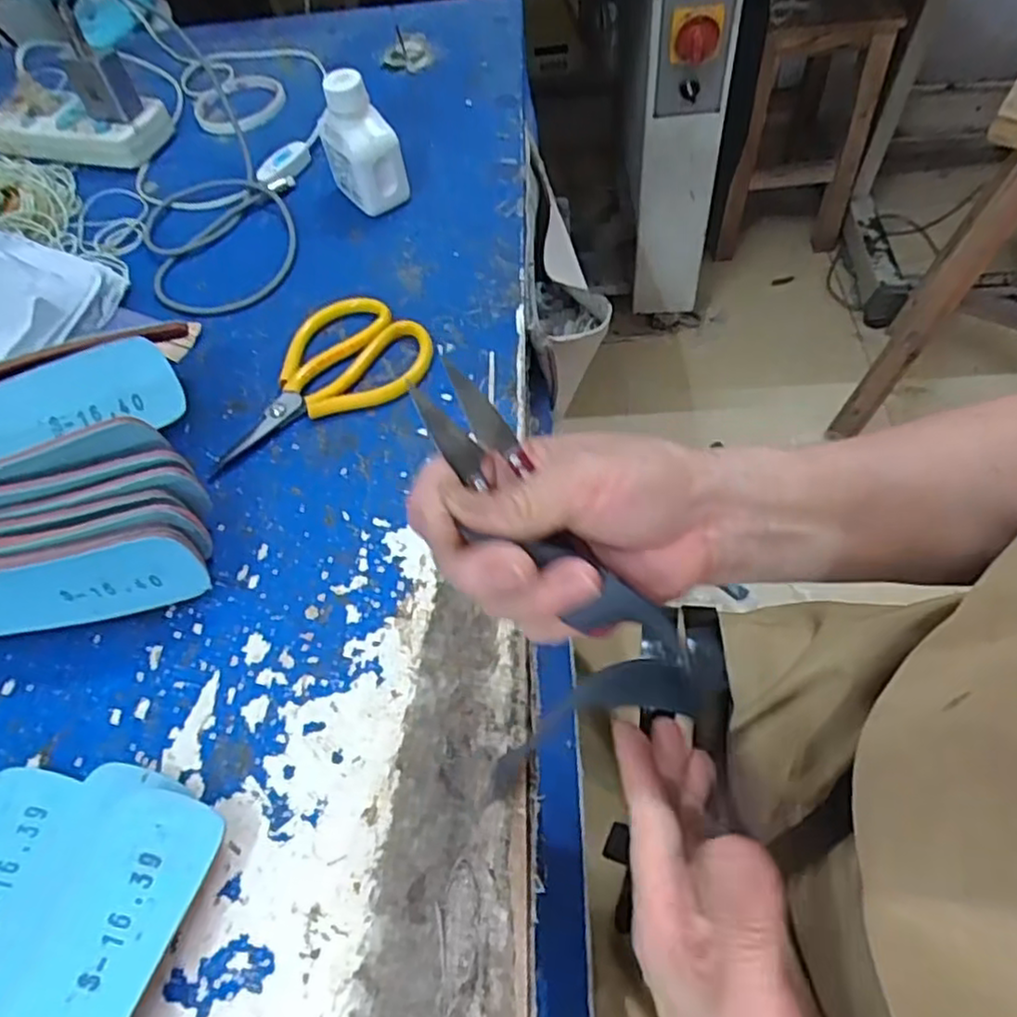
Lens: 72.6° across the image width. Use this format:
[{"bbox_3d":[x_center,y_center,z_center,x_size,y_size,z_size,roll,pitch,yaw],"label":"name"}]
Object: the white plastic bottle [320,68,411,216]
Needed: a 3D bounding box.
[{"bbox_3d":[-0.117,-0.290,0.548,0.041,0.095,0.057,-40,64,-18],"label":"white plastic bottle"}]

